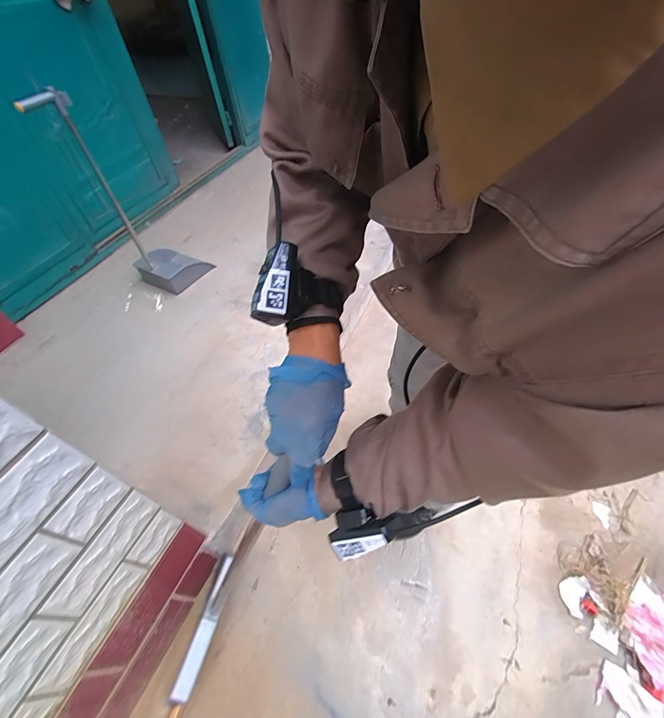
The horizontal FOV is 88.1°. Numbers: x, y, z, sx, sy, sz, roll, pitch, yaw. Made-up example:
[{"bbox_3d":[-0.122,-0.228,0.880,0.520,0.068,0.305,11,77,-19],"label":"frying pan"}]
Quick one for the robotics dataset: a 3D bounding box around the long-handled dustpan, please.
[{"bbox_3d":[-0.780,-0.622,1.377,0.351,0.758,0.255,-33,55,-20],"label":"long-handled dustpan"}]

